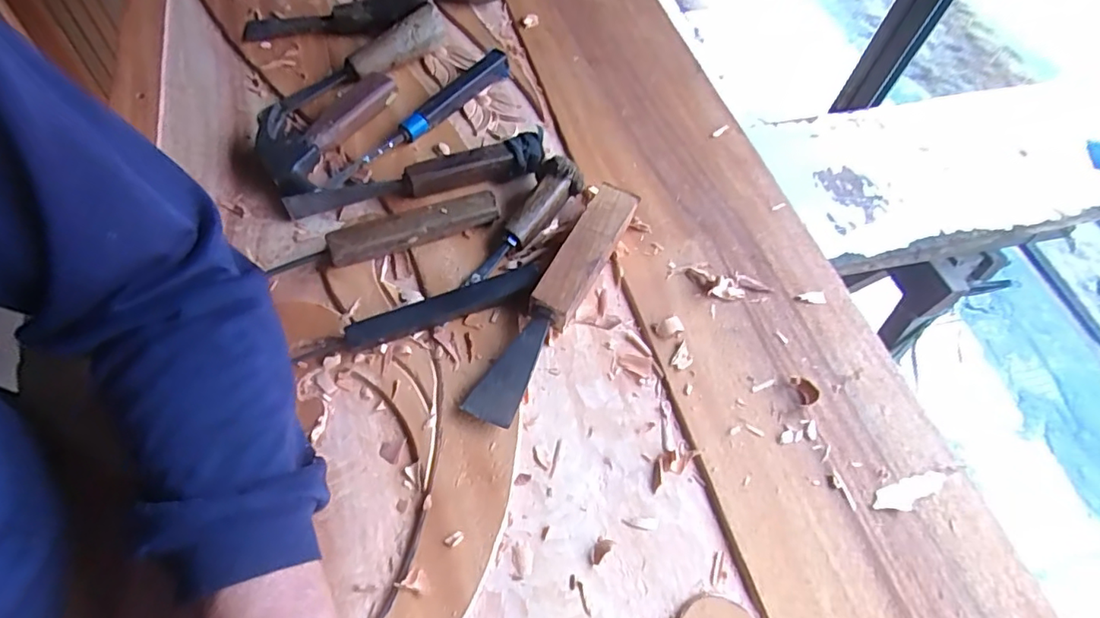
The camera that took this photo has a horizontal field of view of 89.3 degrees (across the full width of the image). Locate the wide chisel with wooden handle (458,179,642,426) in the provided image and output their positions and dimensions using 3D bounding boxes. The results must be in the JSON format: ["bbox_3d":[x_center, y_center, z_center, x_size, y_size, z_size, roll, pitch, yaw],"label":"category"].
[{"bbox_3d":[0.006,-0.008,0.428,0.035,0.040,0.214,27,61,11],"label":"wide chisel with wooden handle"}]

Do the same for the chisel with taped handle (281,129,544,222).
[{"bbox_3d":[-0.111,-0.112,0.483,0.222,0.033,0.024,-16,62,-14],"label":"chisel with taped handle"}]

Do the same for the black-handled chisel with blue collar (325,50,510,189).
[{"bbox_3d":[-0.118,-0.182,0.530,0.022,0.026,0.224,36,63,16],"label":"black-handled chisel with blue collar"}]

